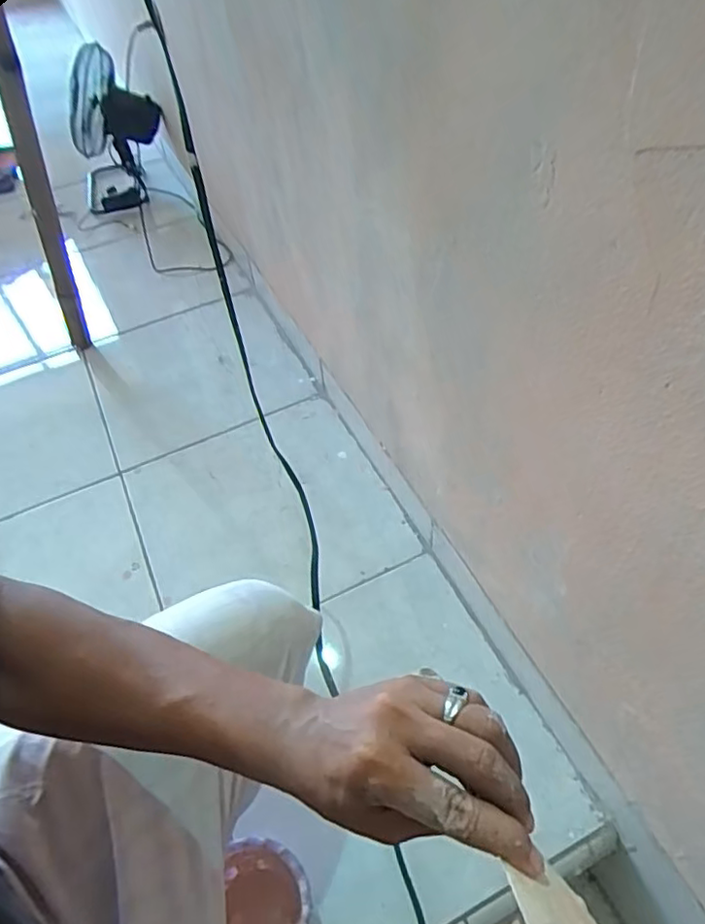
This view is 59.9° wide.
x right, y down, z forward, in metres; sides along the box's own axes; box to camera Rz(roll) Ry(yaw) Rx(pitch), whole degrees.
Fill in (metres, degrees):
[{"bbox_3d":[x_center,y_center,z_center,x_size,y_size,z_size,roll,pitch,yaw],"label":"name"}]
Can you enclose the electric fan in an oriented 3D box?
[{"bbox_3d":[-0.630,-0.877,1.621,0.235,0.302,0.345,-19,50,-10],"label":"electric fan"}]

